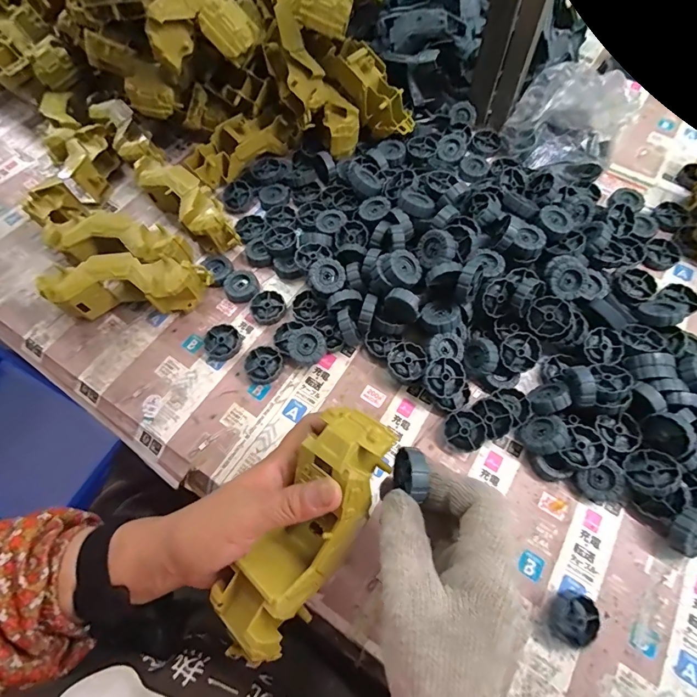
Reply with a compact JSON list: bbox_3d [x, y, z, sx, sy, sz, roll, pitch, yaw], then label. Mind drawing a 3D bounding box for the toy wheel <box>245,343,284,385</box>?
[{"bbox_3d":[-0.088,0.016,0.401,0.040,0.010,0.038,-1,63,1],"label":"toy wheel"}]

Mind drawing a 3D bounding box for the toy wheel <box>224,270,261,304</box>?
[{"bbox_3d":[-0.123,-0.071,0.446,0.038,0.011,0.039,-1,63,1],"label":"toy wheel"}]

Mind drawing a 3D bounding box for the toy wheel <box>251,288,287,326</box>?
[{"bbox_3d":[-0.089,-0.046,0.431,0.037,0.010,0.040,-1,63,1],"label":"toy wheel"}]

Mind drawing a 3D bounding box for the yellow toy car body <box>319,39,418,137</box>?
[{"bbox_3d":[0.031,-0.333,0.504,0.132,0.037,0.059,44,69,-12],"label":"yellow toy car body"}]

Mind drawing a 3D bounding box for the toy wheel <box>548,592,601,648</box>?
[{"bbox_3d":[0.178,0.213,0.304,0.036,0.023,0.035,-1,63,1],"label":"toy wheel"}]

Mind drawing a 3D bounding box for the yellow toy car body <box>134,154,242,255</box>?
[{"bbox_3d":[-0.197,-0.179,0.477,0.057,0.048,0.177,-40,69,-17],"label":"yellow toy car body"}]

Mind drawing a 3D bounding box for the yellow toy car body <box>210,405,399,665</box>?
[{"bbox_3d":[-0.026,0.118,0.261,0.060,0.045,0.162,29,84,15],"label":"yellow toy car body"}]

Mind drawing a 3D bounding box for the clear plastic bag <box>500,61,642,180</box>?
[{"bbox_3d":[0.274,-0.287,0.485,0.133,0.088,0.112,30,70,14],"label":"clear plastic bag"}]

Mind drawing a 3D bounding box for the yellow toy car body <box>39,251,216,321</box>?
[{"bbox_3d":[-0.238,-0.065,0.428,0.167,0.063,0.050,-4,63,-1],"label":"yellow toy car body"}]

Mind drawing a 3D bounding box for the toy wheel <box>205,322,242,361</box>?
[{"bbox_3d":[-0.135,-0.008,0.417,0.037,0.010,0.039,-1,63,1],"label":"toy wheel"}]

